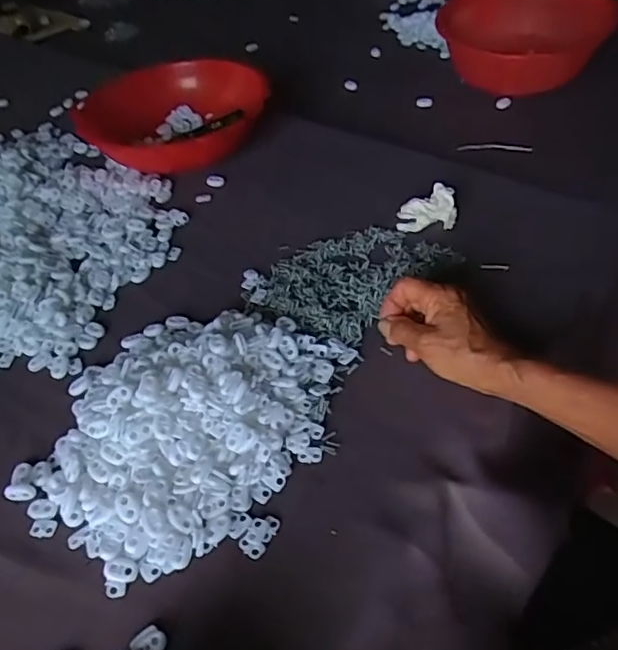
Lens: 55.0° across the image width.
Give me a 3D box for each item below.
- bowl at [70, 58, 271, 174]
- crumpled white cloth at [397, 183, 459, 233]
[{"bbox_3d":[-0.169,-0.259,0.770,0.232,0.084,0.229,-4,46,4],"label":"bowl"},{"bbox_3d":[0.127,-0.127,0.635,0.060,0.036,0.038,6,48,13],"label":"crumpled white cloth"}]

